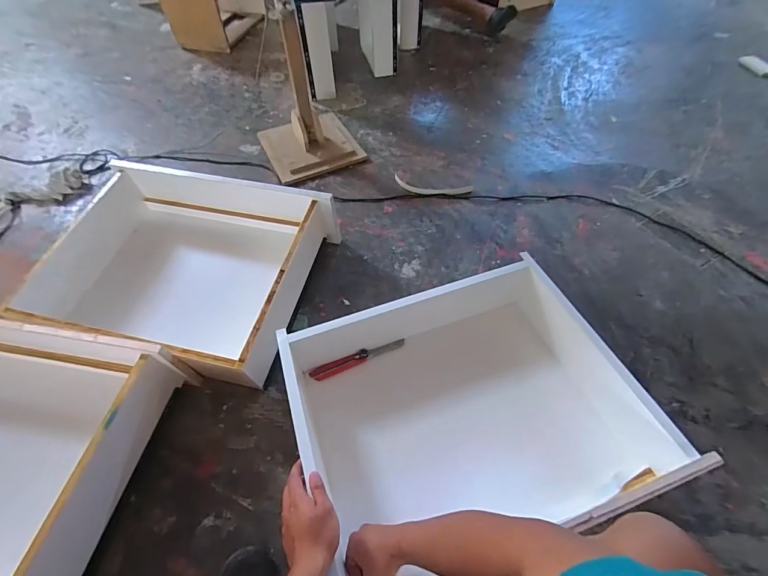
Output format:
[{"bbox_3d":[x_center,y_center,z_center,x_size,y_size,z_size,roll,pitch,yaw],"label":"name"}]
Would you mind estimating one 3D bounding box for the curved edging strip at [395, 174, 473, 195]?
[{"bbox_3d":[0.161,-0.343,1.235,0.267,0.020,0.069,12,56,9],"label":"curved edging strip"}]

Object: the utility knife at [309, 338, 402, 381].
[{"bbox_3d":[-0.059,0.166,0.874,0.235,0.030,0.032,-20,57,-13],"label":"utility knife"}]

